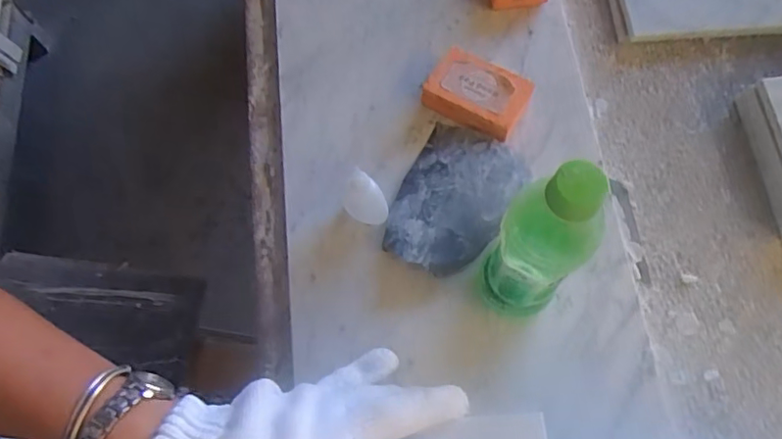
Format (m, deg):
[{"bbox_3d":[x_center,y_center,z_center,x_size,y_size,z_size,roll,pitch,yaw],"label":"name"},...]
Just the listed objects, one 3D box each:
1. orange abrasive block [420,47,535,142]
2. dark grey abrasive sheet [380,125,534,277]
[{"bbox_3d":[0.081,-0.118,0.533,0.091,0.033,0.057,29,73,11],"label":"orange abrasive block"},{"bbox_3d":[0.057,-0.018,0.503,0.096,0.027,0.141,27,72,10],"label":"dark grey abrasive sheet"}]

